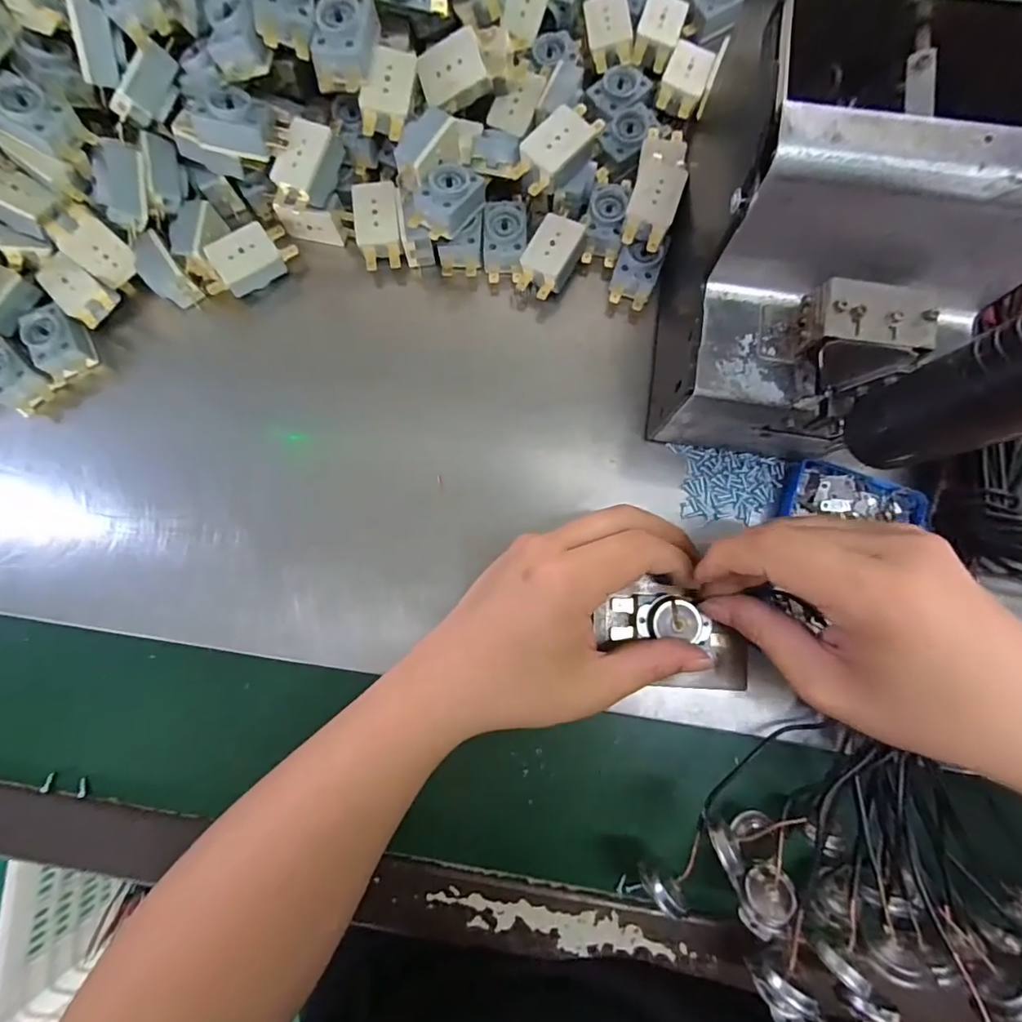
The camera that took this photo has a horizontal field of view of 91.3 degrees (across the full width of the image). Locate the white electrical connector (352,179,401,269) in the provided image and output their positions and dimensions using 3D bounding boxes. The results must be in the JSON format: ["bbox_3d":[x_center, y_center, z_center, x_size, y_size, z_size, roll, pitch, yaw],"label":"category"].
[{"bbox_3d":[-0.083,-0.179,0.312,0.027,0.017,0.047,-7,82,0],"label":"white electrical connector"}]

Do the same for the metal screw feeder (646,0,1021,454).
[{"bbox_3d":[0.140,-0.127,0.231,0.117,0.139,0.185,10,83,3],"label":"metal screw feeder"}]

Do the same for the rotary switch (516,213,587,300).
[{"bbox_3d":[0.025,-0.155,0.307,0.028,0.016,0.049,29,84,5],"label":"rotary switch"}]

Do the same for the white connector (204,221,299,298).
[{"bbox_3d":[-0.164,-0.156,0.310,0.057,0.018,0.026,-34,83,-3],"label":"white connector"}]

